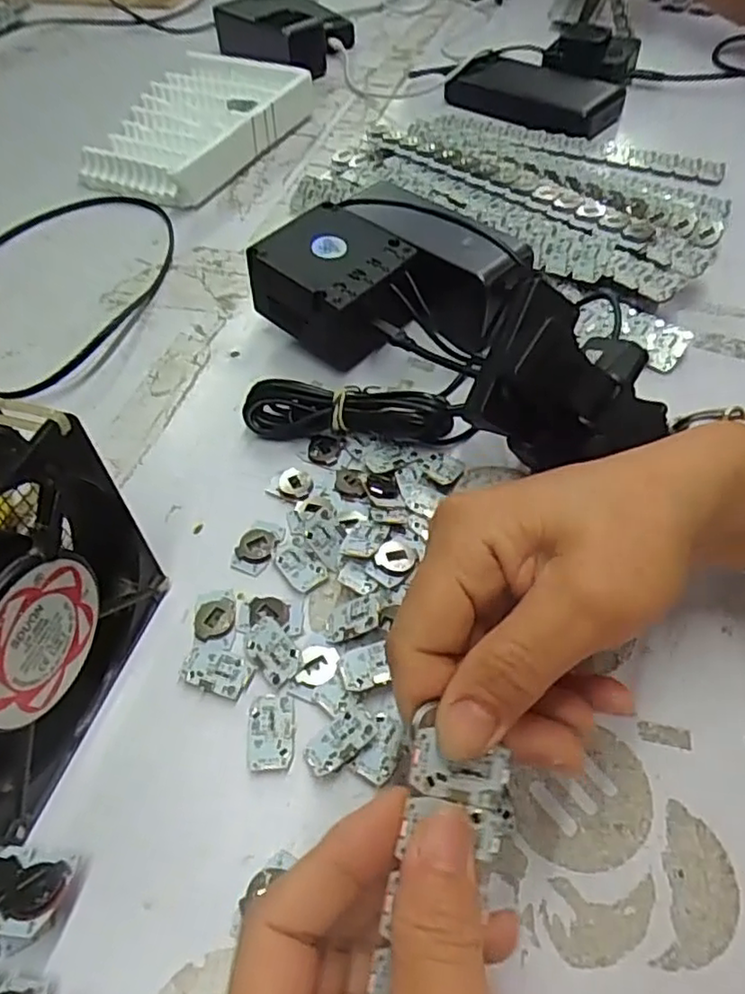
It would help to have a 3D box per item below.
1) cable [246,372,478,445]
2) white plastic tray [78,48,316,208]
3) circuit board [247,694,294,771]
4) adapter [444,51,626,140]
[{"bbox_3d":[-0.010,-0.045,0.351,0.119,0.038,0.023,6,52,7],"label":"cable"},{"bbox_3d":[-0.161,-0.345,0.600,0.150,0.036,0.228,16,54,15],"label":"white plastic tray"},{"bbox_3d":[-0.041,0.095,0.264,0.018,0.004,0.030,-3,52,0],"label":"circuit board"},{"bbox_3d":[0.153,-0.374,0.608,0.158,0.032,0.083,36,61,27],"label":"adapter"}]

